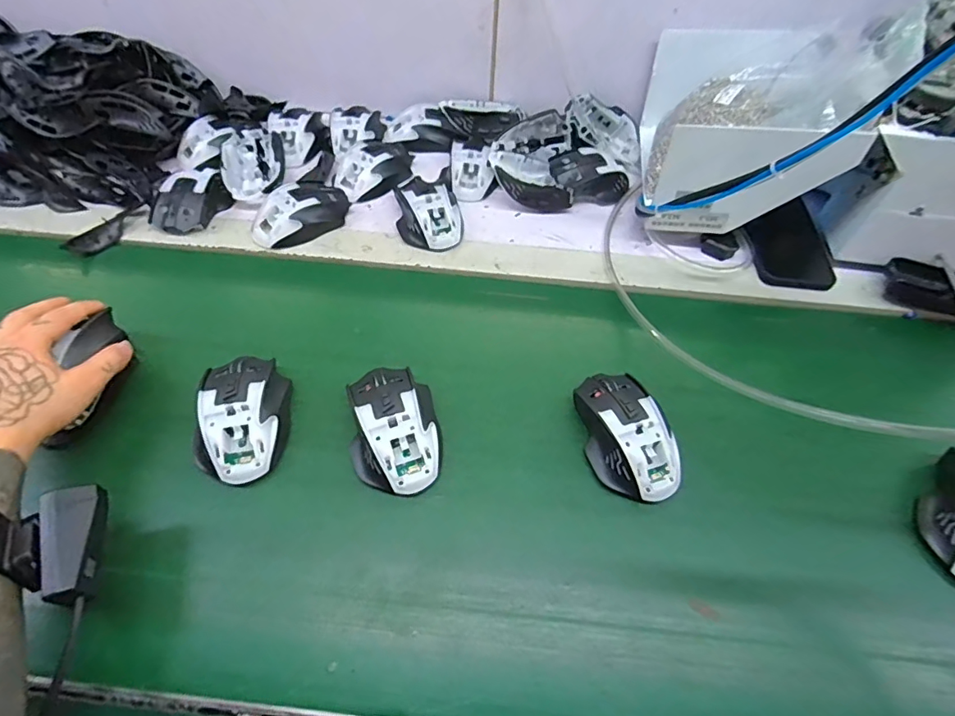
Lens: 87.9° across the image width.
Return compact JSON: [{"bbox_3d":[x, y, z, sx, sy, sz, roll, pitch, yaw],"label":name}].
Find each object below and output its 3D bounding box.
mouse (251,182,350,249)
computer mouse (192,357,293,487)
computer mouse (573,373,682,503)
[{"bbox_3d":[-0.205,-0.170,0.568,0.112,0.030,0.072,-34,63,-22],"label":"mouse"},{"bbox_3d":[-0.201,0.049,0.423,0.069,0.037,0.113,-8,57,-7],"label":"computer mouse"},{"bbox_3d":[0.129,0.063,0.426,0.075,0.040,0.117,-13,58,-10],"label":"computer mouse"}]

